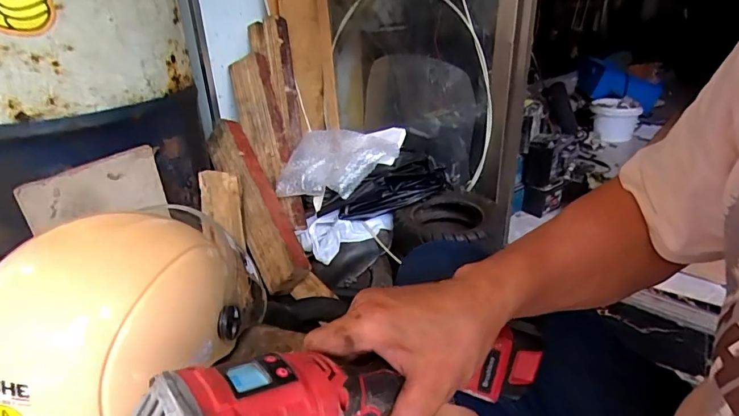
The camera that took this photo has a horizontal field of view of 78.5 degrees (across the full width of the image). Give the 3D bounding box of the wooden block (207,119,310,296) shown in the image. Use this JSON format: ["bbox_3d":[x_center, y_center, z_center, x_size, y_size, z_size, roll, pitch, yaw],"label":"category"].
[{"bbox_3d":[-0.269,-0.021,1.058,0.100,0.078,0.459,-20,65,-20],"label":"wooden block"}]

